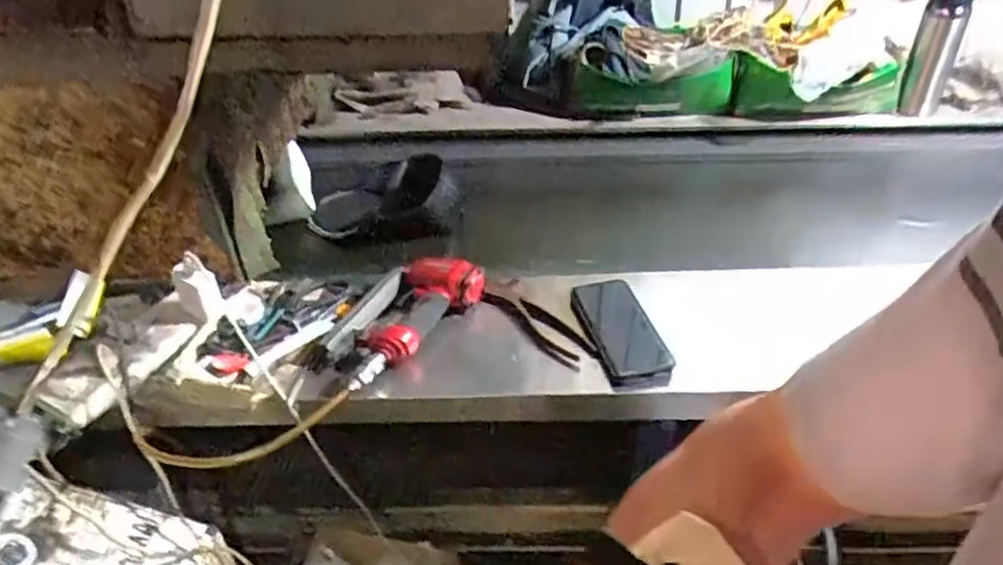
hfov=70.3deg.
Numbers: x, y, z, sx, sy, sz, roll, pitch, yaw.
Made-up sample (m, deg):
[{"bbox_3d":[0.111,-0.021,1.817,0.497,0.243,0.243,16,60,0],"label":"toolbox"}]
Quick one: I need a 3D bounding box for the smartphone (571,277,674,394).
[{"bbox_3d":[0.154,0.064,0.911,0.085,0.016,0.168,-17,56,-8],"label":"smartphone"}]

